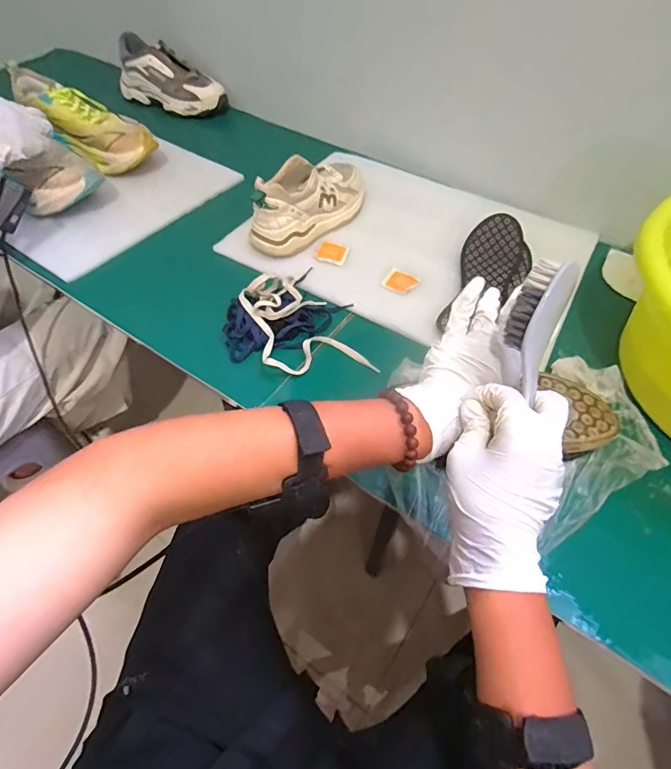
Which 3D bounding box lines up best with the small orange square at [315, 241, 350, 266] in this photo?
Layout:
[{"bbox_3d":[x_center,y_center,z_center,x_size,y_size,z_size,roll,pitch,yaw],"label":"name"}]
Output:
[{"bbox_3d":[-0.004,-0.206,0.697,0.047,0.015,0.044,15,55,9],"label":"small orange square"}]

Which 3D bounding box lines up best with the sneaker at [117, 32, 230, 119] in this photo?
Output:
[{"bbox_3d":[-0.362,-0.670,0.983,0.236,0.107,0.092,28,58,18],"label":"sneaker"}]

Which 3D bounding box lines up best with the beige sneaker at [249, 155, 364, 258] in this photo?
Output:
[{"bbox_3d":[-0.039,-0.296,0.706,0.229,0.092,0.085,-38,63,-25],"label":"beige sneaker"}]

